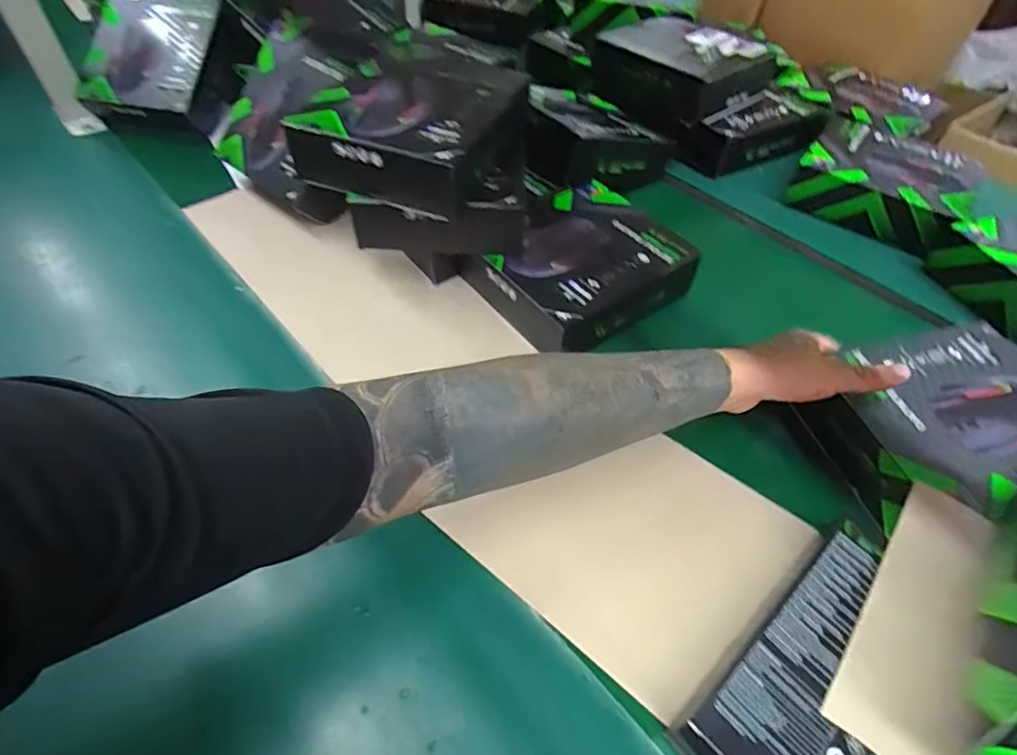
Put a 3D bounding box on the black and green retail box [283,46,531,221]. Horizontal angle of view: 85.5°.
[{"bbox_3d":[-0.076,-0.229,0.513,0.187,0.069,0.174,15,52,9],"label":"black and green retail box"}]

